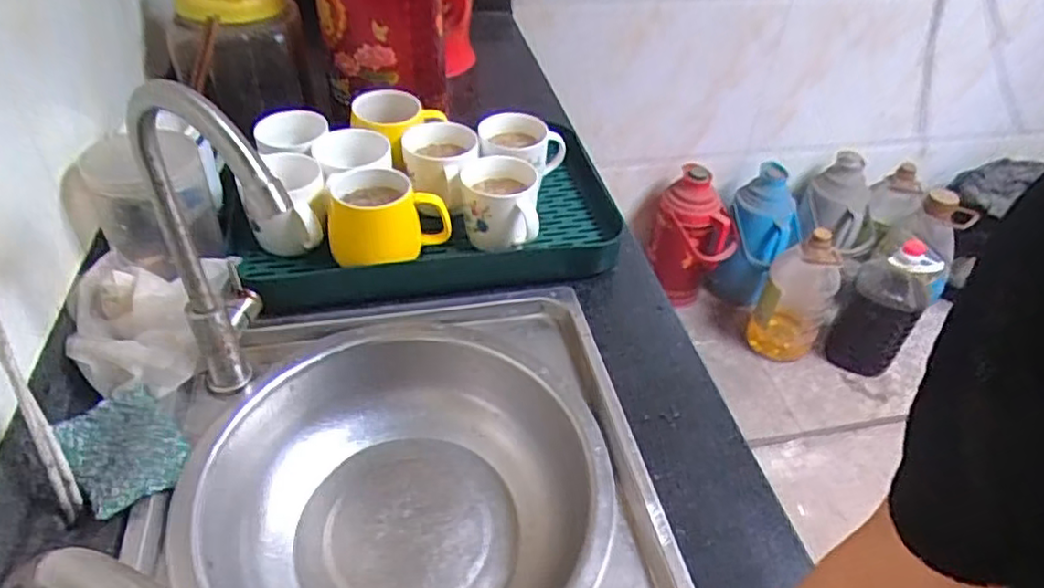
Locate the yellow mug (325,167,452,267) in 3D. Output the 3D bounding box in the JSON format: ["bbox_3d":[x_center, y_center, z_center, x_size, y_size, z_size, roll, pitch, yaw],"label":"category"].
[{"bbox_3d":[-0.134,-0.068,0.681,0.120,0.085,0.080,-1,42,-6],"label":"yellow mug"}]

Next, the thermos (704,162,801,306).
[{"bbox_3d":[0.569,-0.117,1.673,0.169,0.352,0.175,9,42,6],"label":"thermos"}]

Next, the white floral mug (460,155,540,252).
[{"bbox_3d":[-0.026,-0.097,0.720,0.085,0.072,0.092,1,42,-3],"label":"white floral mug"}]

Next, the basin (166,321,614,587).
[{"bbox_3d":[-0.098,0.175,0.579,0.333,0.100,0.309,3,42,-2],"label":"basin"}]

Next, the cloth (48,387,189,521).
[{"bbox_3d":[-0.321,0.126,0.537,0.075,0.024,0.114,-32,53,-33],"label":"cloth"}]

